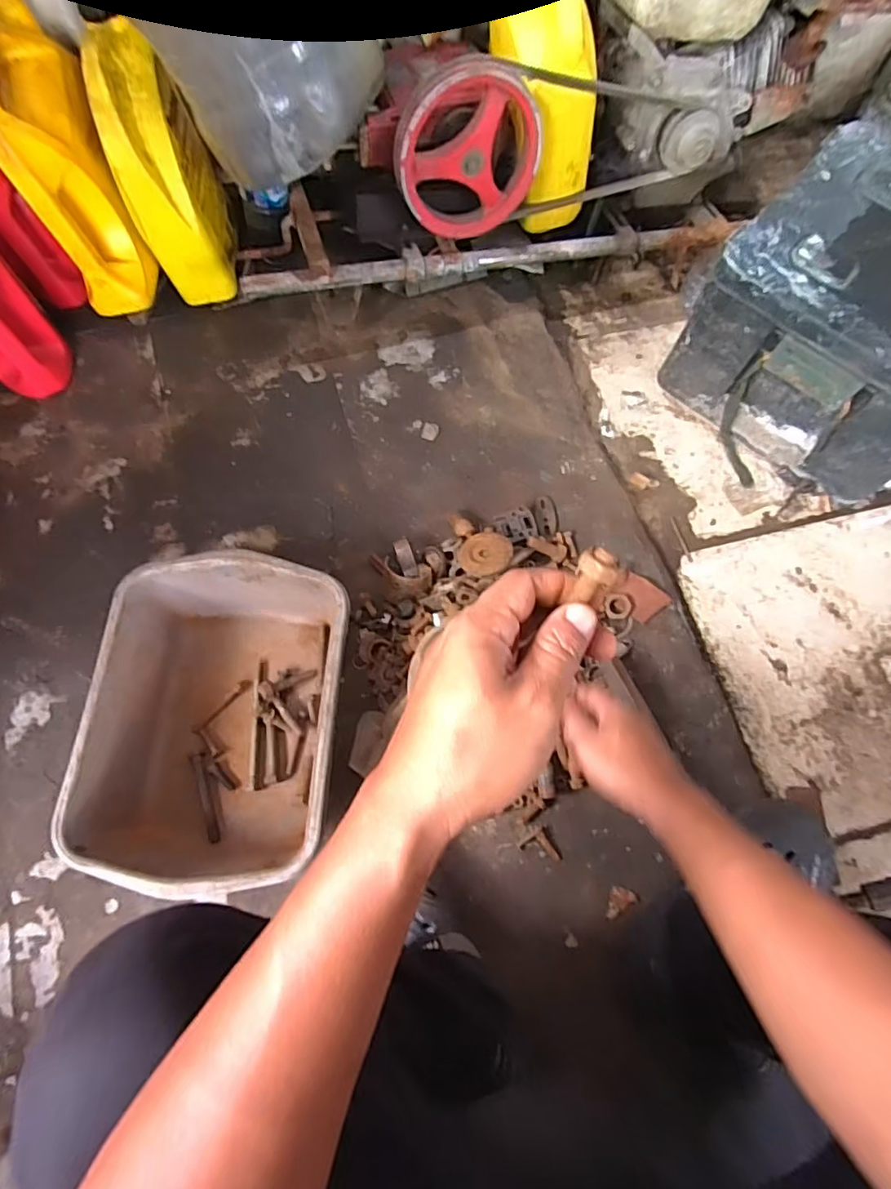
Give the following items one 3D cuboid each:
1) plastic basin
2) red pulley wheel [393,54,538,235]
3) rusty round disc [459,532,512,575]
[{"bbox_3d":[-0.255,0.135,0.653,0.255,0.121,0.335,6,71,0],"label":"plastic basin"},{"bbox_3d":[0.028,-0.553,0.713,0.184,0.184,0.038,-19,62,-2],"label":"red pulley wheel"},{"bbox_3d":[0.052,-0.054,0.737,0.068,0.005,0.067,-6,61,10],"label":"rusty round disc"}]

